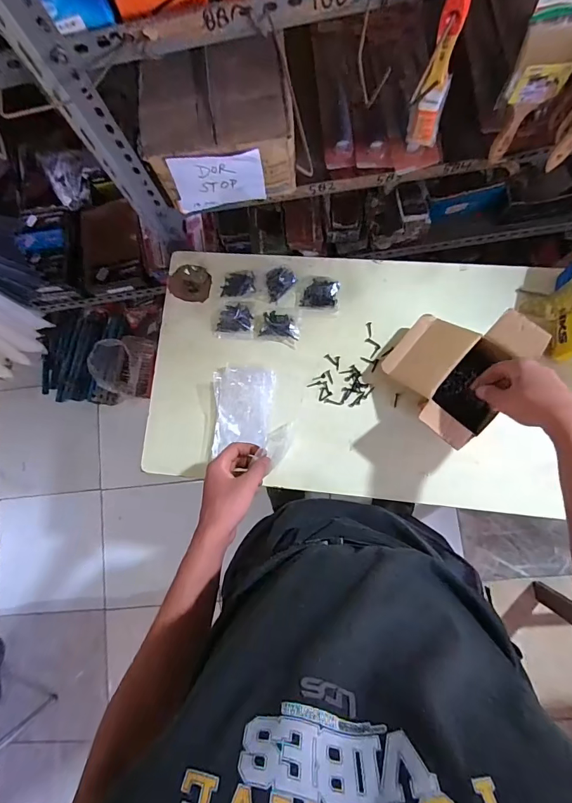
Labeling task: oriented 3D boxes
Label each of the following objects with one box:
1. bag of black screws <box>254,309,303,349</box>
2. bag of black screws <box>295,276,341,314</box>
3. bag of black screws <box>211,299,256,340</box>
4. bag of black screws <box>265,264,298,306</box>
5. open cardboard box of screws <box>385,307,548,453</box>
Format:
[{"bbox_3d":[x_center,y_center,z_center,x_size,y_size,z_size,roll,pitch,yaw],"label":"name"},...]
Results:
[{"bbox_3d":[-0.014,-0.126,0.683,0.078,0.019,0.061,7,83,6],"label":"bag of black screws"},{"bbox_3d":[0.056,-0.184,0.682,0.070,0.017,0.062,11,83,6],"label":"bag of black screws"},{"bbox_3d":[-0.090,-0.142,0.688,0.072,0.028,0.063,0,82,5],"label":"bag of black screws"},{"bbox_3d":[-0.010,-0.200,0.691,0.053,0.029,0.070,6,83,6],"label":"bag of black screws"},{"bbox_3d":[0.241,-0.048,0.595,0.160,0.093,0.193,36,87,8],"label":"open cardboard box of screws"}]

